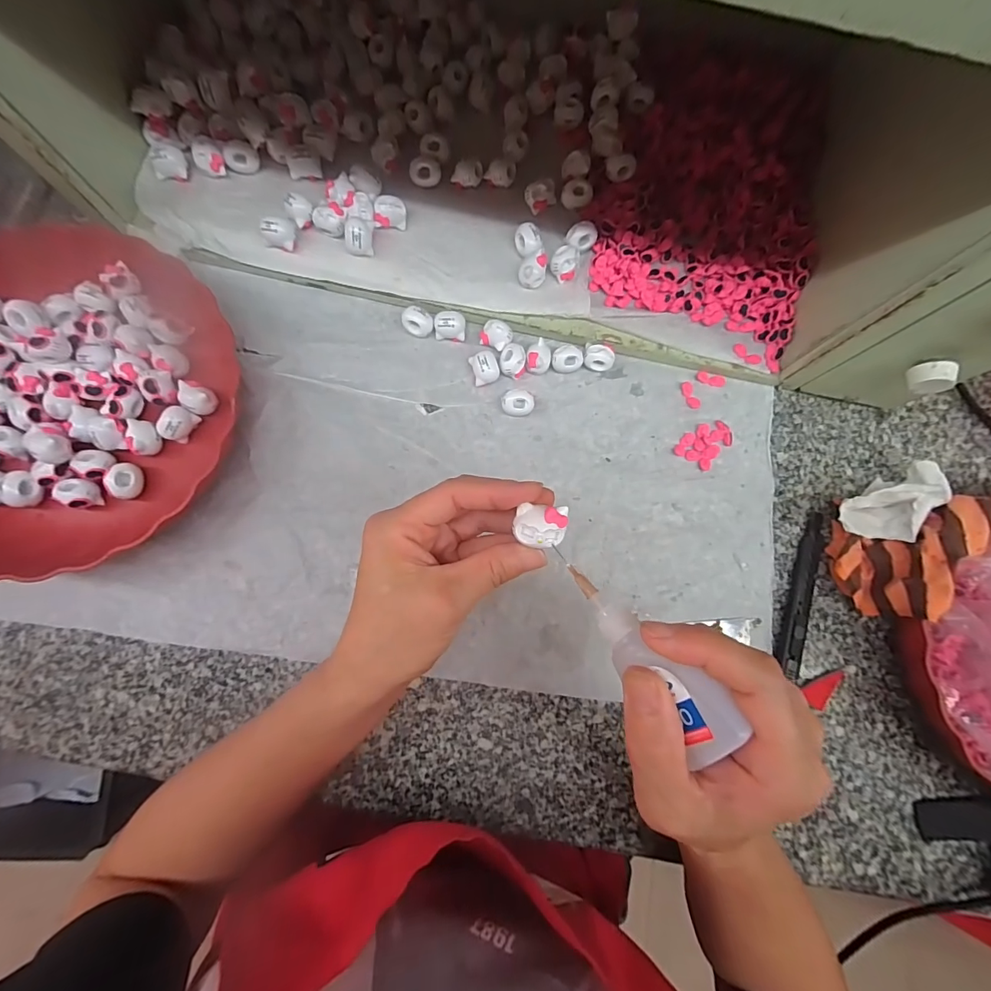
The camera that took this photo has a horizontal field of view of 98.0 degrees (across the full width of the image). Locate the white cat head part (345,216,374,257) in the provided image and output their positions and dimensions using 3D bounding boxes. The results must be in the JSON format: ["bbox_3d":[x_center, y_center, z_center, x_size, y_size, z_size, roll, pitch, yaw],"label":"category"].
[{"bbox_3d":[-0.109,-0.207,0.344,0.020,0.022,0.023,4,80,-3],"label":"white cat head part"}]

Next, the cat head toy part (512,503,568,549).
[{"bbox_3d":[0.022,0.015,0.209,0.025,0.007,0.020,3,84,-4],"label":"cat head toy part"}]

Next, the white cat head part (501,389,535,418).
[{"bbox_3d":[0.018,-0.074,0.350,0.026,0.017,0.020,15,80,-1],"label":"white cat head part"}]

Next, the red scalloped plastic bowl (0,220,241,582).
[{"bbox_3d":[-0.316,-0.074,0.307,0.220,0.040,0.239,1,80,-4],"label":"red scalloped plastic bowl"}]

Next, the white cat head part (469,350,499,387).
[{"bbox_3d":[-0.009,-0.104,0.353,0.021,0.017,0.024,-9,81,-5],"label":"white cat head part"}]

